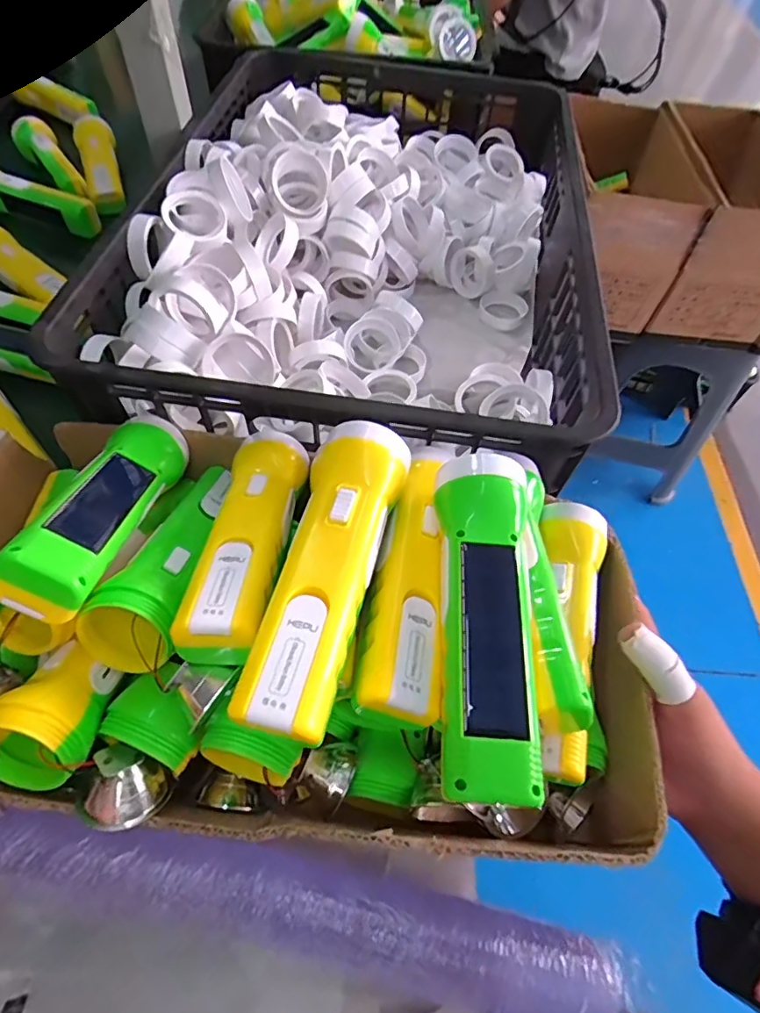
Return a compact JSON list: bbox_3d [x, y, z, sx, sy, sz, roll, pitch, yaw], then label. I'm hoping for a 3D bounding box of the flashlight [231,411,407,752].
[{"bbox_3d":[-0.026,0.031,0.265,0.050,0.037,0.174,15,58,6],"label":"flashlight"}]

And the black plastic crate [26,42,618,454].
[{"bbox_3d":[-0.007,-0.287,0.539,0.383,0.131,0.610,8,58,1],"label":"black plastic crate"}]

